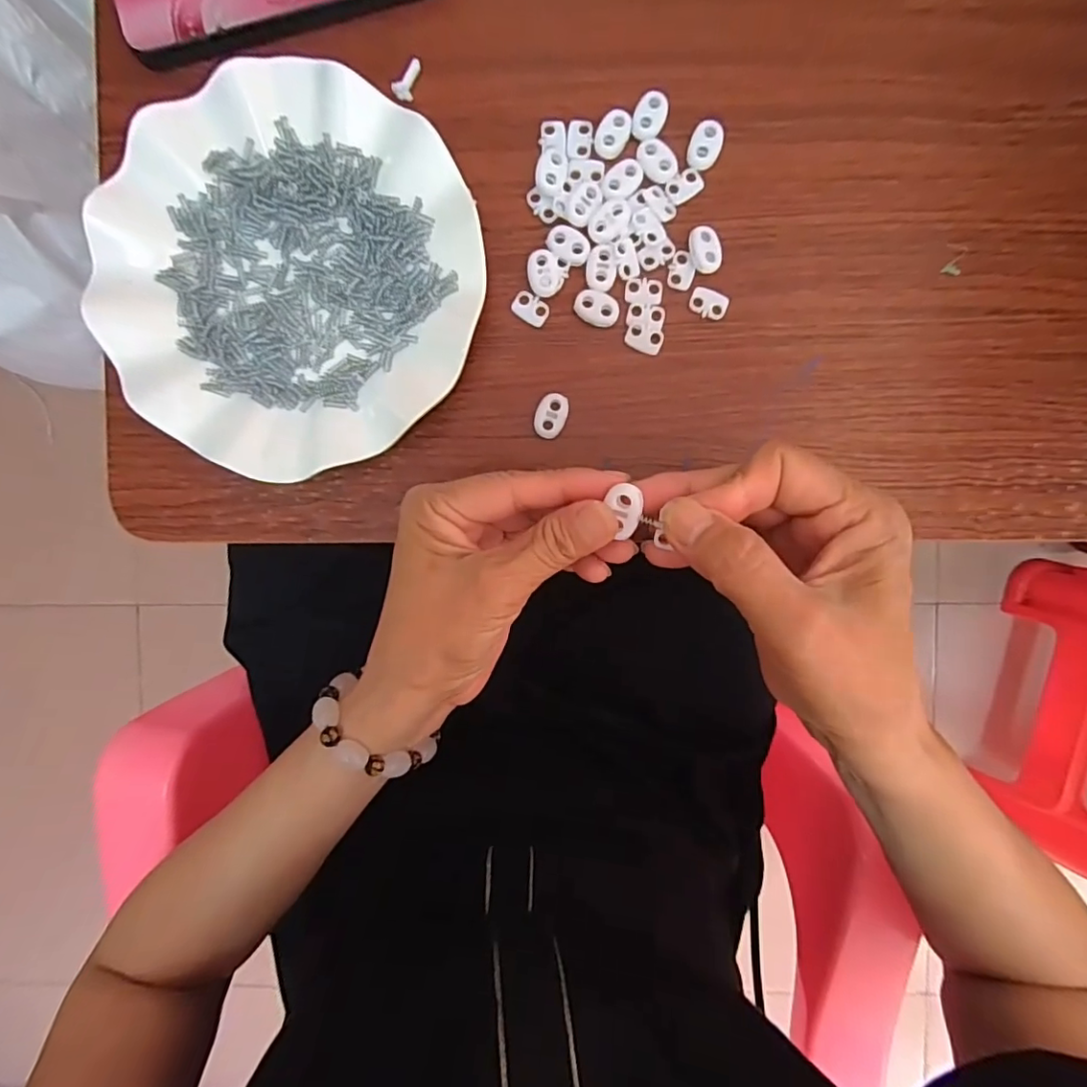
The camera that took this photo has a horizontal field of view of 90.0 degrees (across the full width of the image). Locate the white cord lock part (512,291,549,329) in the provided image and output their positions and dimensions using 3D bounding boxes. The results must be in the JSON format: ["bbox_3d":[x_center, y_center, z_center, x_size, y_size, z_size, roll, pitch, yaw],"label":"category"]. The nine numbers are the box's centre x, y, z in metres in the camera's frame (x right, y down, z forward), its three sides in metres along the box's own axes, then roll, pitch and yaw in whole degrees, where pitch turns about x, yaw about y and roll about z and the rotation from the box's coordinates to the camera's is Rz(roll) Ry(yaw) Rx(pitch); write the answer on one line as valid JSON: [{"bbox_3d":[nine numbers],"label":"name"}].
[{"bbox_3d":[-0.007,-0.120,0.277,0.019,0.004,0.013,38,93,-1],"label":"white cord lock part"}]

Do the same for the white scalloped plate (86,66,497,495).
[{"bbox_3d":[-0.123,-0.128,0.264,0.183,0.024,0.179,0,93,1],"label":"white scalloped plate"}]

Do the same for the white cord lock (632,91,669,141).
[{"bbox_3d":[0.053,-0.212,0.269,0.015,0.004,0.023,23,93,0],"label":"white cord lock"}]

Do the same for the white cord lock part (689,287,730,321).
[{"bbox_3d":[0.084,-0.121,0.274,0.019,0.004,0.013,18,93,0],"label":"white cord lock part"}]

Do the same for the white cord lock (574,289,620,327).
[{"bbox_3d":[0.027,-0.119,0.274,0.022,0.004,0.016,18,93,0],"label":"white cord lock"}]

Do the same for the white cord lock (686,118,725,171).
[{"bbox_3d":[0.081,-0.198,0.269,0.016,0.006,0.022,25,93,0],"label":"white cord lock"}]

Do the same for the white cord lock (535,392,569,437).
[{"bbox_3d":[0.004,-0.065,0.277,0.014,0.005,0.022,22,93,0],"label":"white cord lock"}]

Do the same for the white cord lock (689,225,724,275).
[{"bbox_3d":[0.081,-0.146,0.271,0.014,0.006,0.023,-16,93,2],"label":"white cord lock"}]

